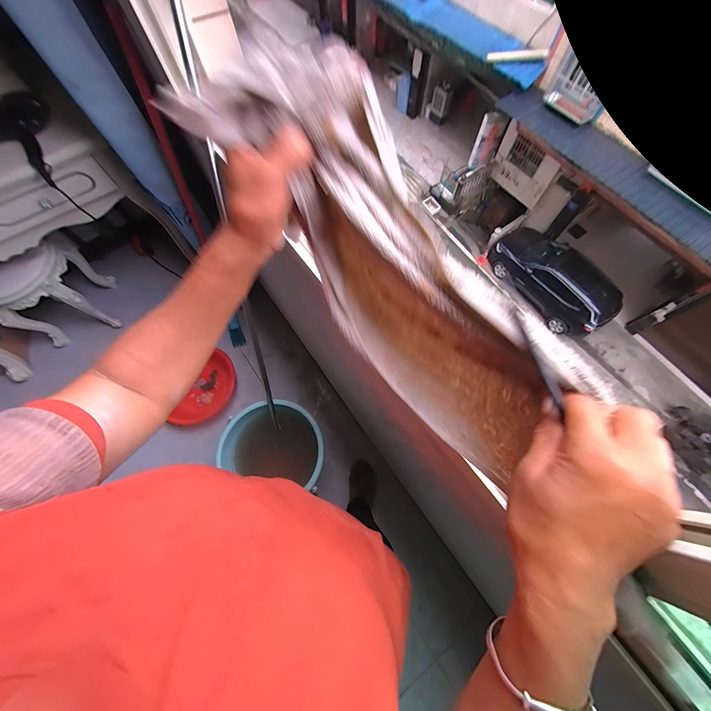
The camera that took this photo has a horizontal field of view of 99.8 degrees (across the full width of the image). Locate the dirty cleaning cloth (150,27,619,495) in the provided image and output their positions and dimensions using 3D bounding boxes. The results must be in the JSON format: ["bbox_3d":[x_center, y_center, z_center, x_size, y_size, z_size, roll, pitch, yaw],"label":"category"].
[{"bbox_3d":[0.040,-0.057,0.258,0.126,0.160,0.390,-38,100,-12],"label":"dirty cleaning cloth"}]

